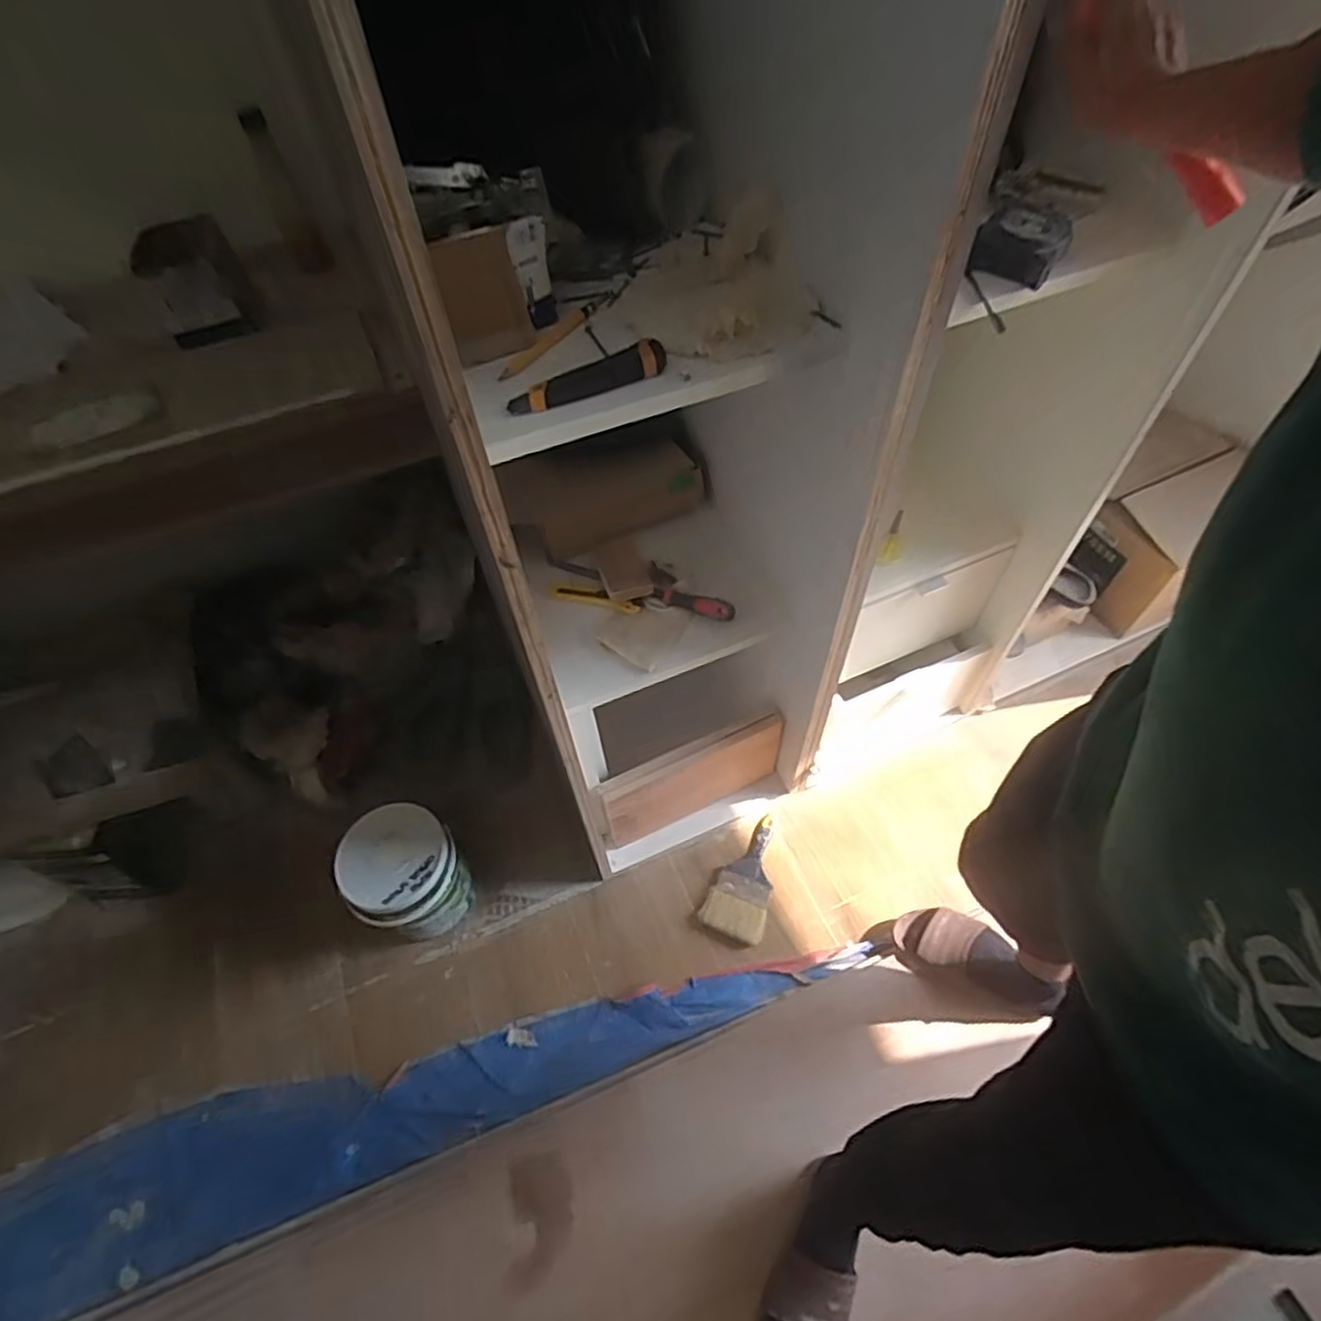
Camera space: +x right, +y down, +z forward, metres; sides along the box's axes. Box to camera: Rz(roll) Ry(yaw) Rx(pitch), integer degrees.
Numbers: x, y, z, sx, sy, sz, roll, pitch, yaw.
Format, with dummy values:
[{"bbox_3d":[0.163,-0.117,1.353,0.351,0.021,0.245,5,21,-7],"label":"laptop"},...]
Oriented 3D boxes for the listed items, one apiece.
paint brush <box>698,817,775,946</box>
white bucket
[{"bbox_3d":[0.164,0.387,1.261,0.106,0.024,0.223,20,52,17],"label":"paint brush"},{"bbox_3d":[-0.416,0.365,1.167,0.169,0.239,0.169,0,49,0],"label":"white bucket"}]

